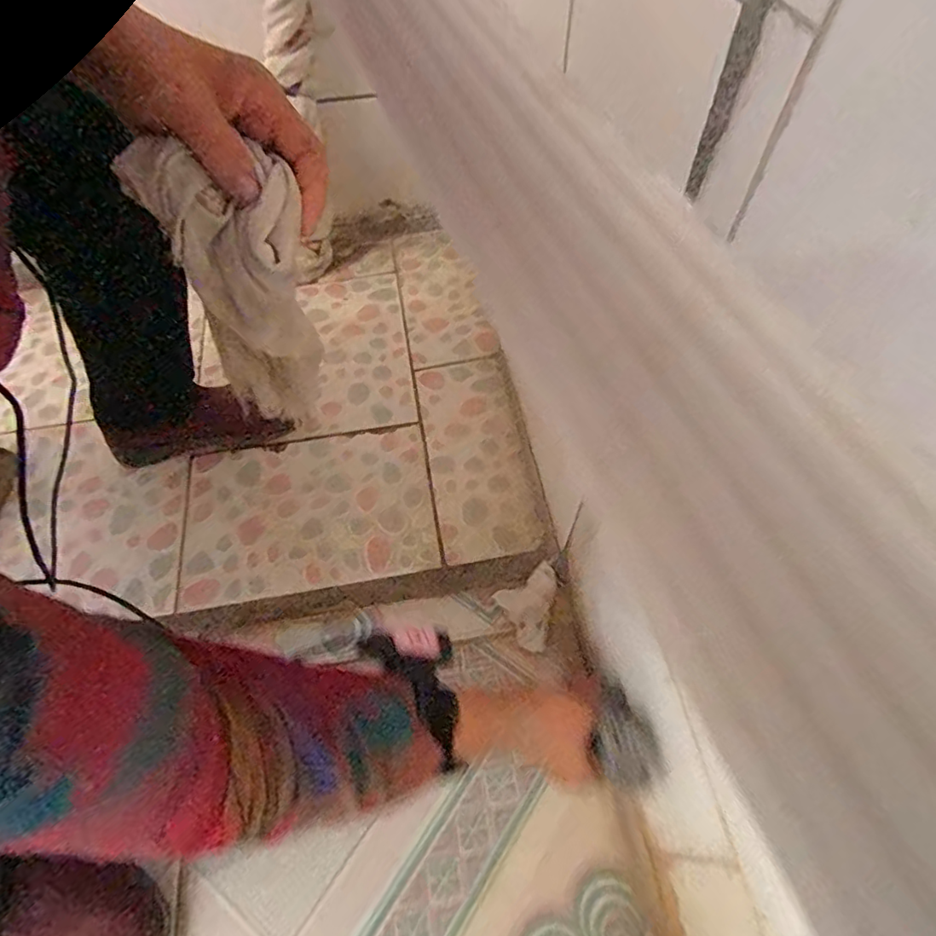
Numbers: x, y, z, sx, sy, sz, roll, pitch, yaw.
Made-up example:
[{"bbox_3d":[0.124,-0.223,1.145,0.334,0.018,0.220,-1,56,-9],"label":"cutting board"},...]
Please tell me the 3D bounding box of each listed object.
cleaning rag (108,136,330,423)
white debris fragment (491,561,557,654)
[{"bbox_3d":[-0.131,-0.097,0.354,0.100,0.199,0.057,16,62,2],"label":"cleaning rag"},{"bbox_3d":[0.074,0.150,0.592,0.068,0.013,0.073,-27,61,-12],"label":"white debris fragment"}]

